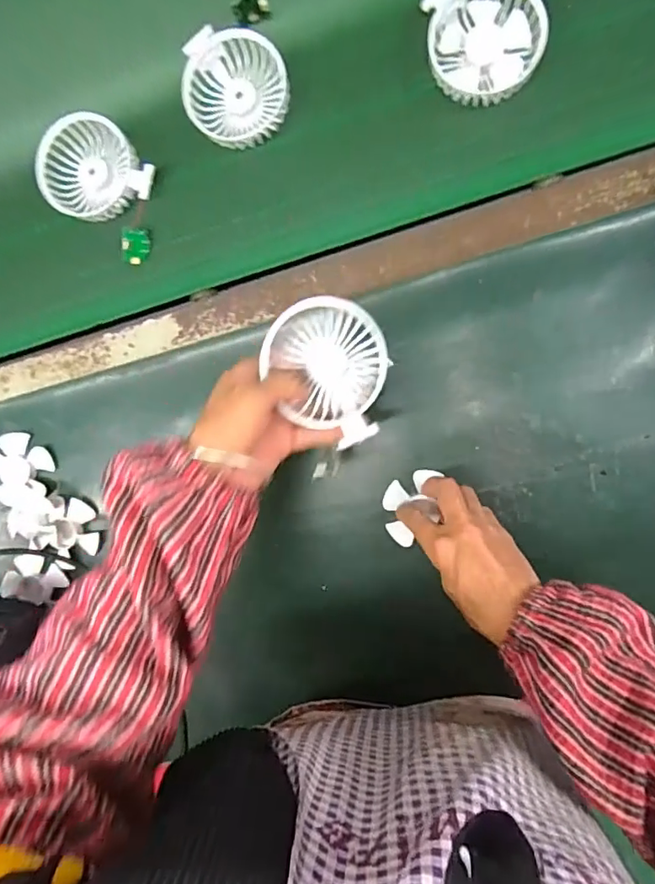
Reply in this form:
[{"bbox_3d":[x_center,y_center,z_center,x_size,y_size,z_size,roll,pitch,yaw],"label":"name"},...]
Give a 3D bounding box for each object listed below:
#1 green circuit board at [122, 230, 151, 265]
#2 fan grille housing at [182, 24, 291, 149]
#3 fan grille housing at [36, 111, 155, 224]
[{"bbox_3d":[-0.179,-0.182,0.496,0.004,0.024,0.030,32,123,46],"label":"green circuit board"},{"bbox_3d":[-0.079,-0.310,0.462,0.086,0.022,0.089,2,93,9],"label":"fan grille housing"},{"bbox_3d":[-0.213,-0.254,0.486,0.097,0.035,0.083,-18,90,9],"label":"fan grille housing"}]

